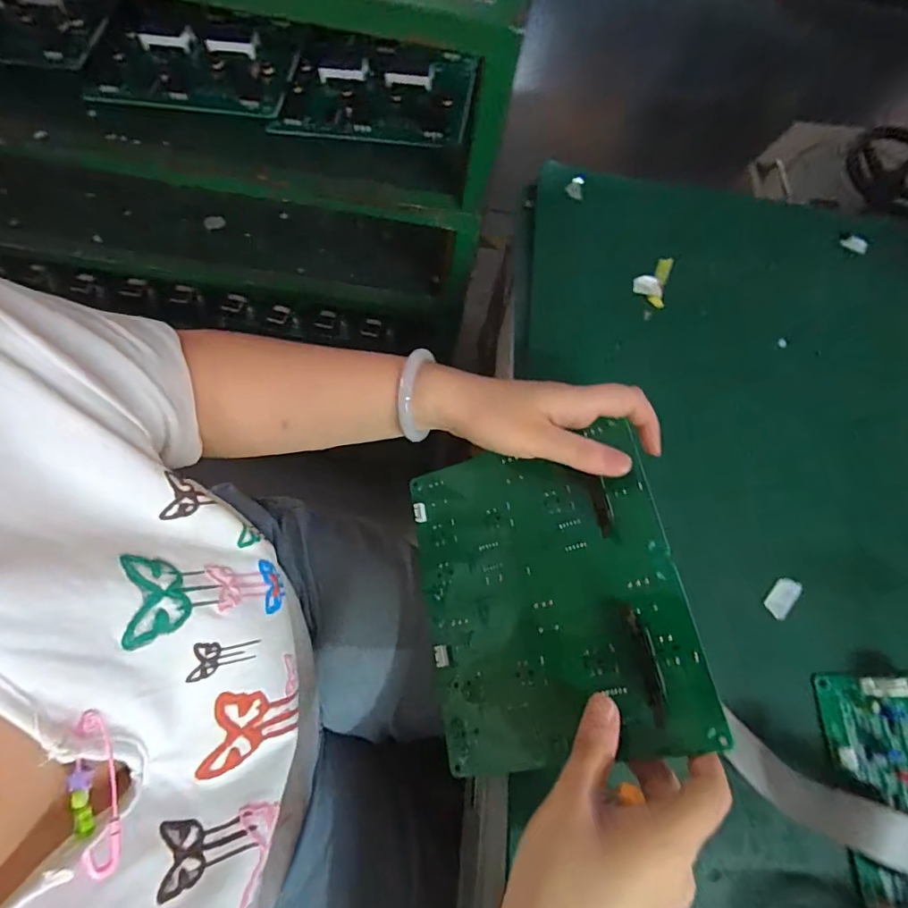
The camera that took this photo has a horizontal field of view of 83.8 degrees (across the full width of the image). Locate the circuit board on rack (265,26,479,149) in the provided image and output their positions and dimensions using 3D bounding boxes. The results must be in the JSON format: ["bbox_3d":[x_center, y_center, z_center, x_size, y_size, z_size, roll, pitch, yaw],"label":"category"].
[{"bbox_3d":[-0.066,-0.322,0.441,0.161,0.020,0.106,9,70,-3],"label":"circuit board on rack"}]

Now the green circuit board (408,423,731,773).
[{"bbox_3d":[0.056,0.089,0.330,0.164,0.004,0.196,-19,66,21],"label":"green circuit board"}]

